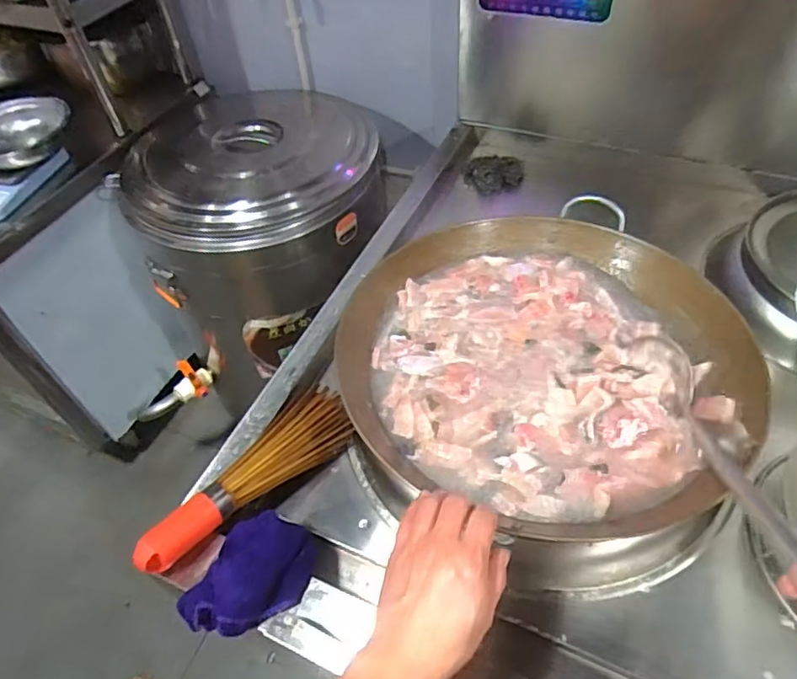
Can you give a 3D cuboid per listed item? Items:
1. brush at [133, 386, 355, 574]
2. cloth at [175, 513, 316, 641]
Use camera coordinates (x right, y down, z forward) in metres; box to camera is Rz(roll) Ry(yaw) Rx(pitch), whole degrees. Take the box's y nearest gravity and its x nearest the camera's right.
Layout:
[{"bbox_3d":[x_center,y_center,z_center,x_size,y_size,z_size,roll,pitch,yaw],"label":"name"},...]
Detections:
[{"bbox_3d":[-0.196,0.165,0.728,0.095,0.083,0.304,34,59,29],"label":"brush"},{"bbox_3d":[-0.166,0.255,0.629,0.126,0.051,0.136,17,53,18],"label":"cloth"}]

